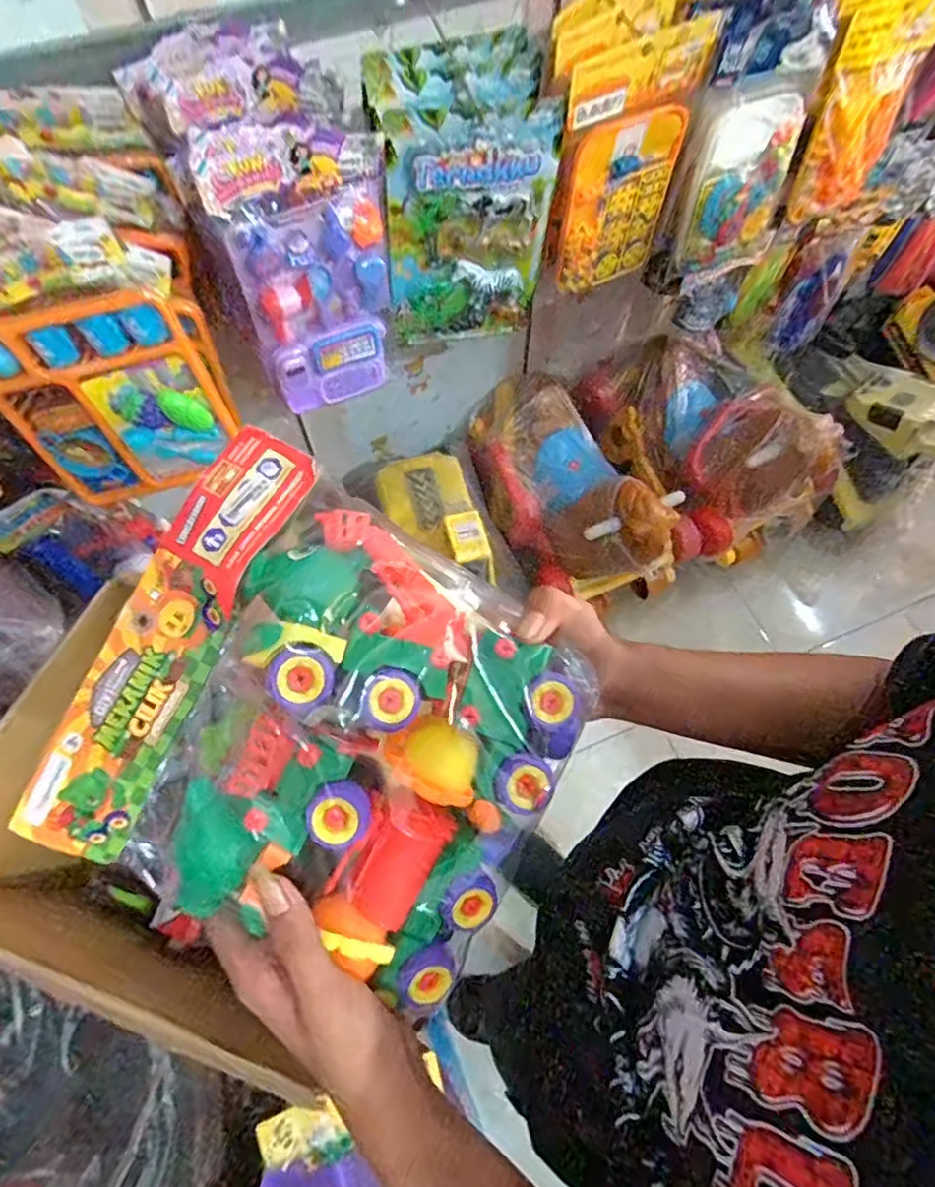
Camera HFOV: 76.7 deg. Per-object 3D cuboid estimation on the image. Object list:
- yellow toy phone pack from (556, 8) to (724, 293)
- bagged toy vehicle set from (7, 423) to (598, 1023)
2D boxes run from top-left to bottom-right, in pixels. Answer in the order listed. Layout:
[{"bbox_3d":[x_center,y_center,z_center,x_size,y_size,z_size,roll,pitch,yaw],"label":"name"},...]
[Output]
[{"bbox_3d":[0.236,-0.632,0.894,0.202,0.330,0.028,-25,68,-11],"label":"yellow toy phone pack"},{"bbox_3d":[-0.079,0.075,0.336,0.262,0.048,0.246,28,85,-1],"label":"bagged toy vehicle set"}]

